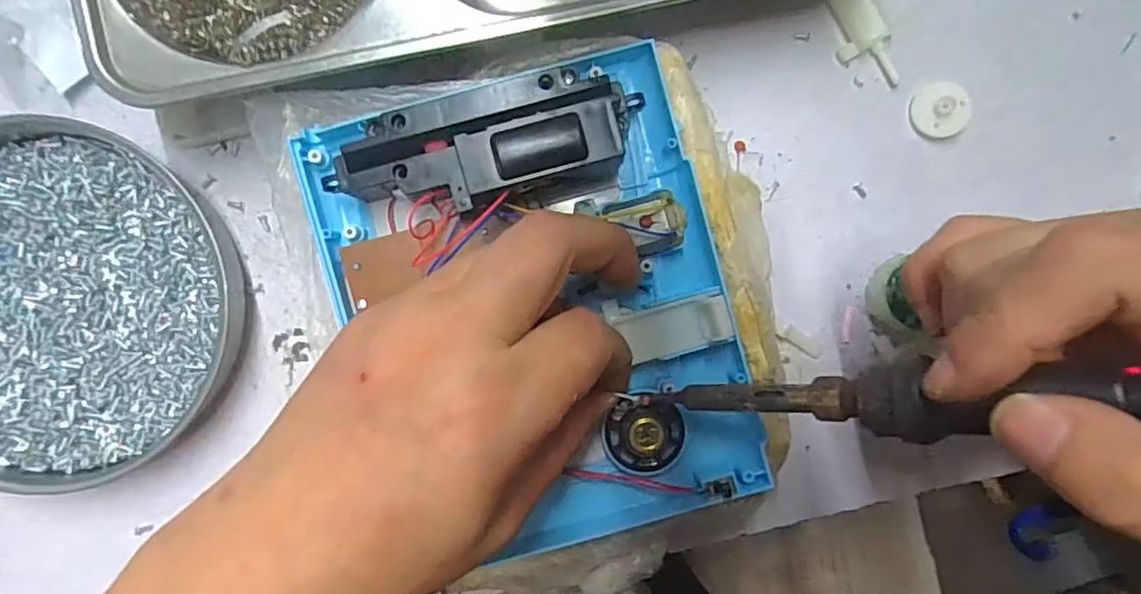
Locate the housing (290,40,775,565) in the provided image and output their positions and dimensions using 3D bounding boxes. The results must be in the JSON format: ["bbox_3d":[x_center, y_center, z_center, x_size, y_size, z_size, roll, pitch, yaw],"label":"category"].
[{"bbox_3d":[-0.010,0.007,0.208,0.128,0.040,0.161,-16,93,-1],"label":"housing"}]

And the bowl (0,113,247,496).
[{"bbox_3d":[-0.201,0.003,0.240,0.133,0.019,0.131,0,92,-2],"label":"bowl"}]

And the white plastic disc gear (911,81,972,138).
[{"bbox_3d":[0.155,-0.078,0.256,0.022,0.008,0.022,0,92,-2],"label":"white plastic disc gear"}]

